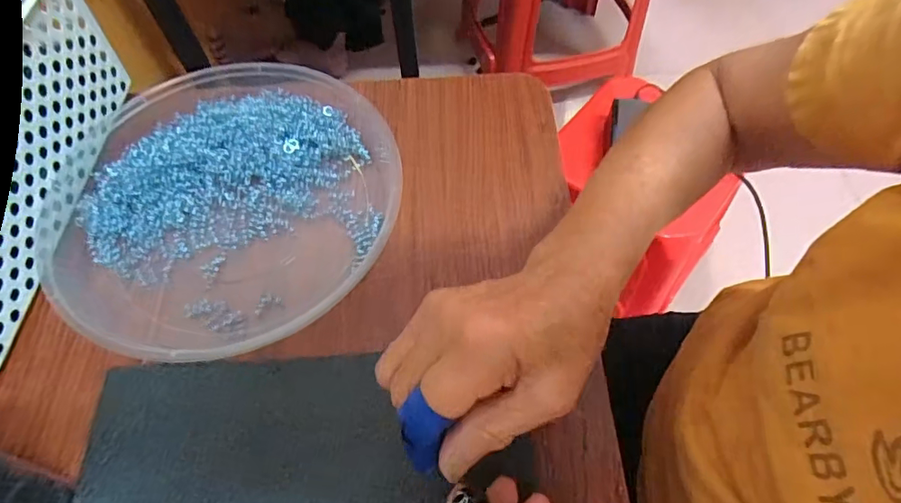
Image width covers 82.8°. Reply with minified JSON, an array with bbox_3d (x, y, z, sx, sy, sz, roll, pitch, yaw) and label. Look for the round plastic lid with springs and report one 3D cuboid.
[{"bbox_3d":[-0.159,-0.043,0.358,0.232,0.029,0.217,-1,60,1],"label":"round plastic lid with springs"}]

